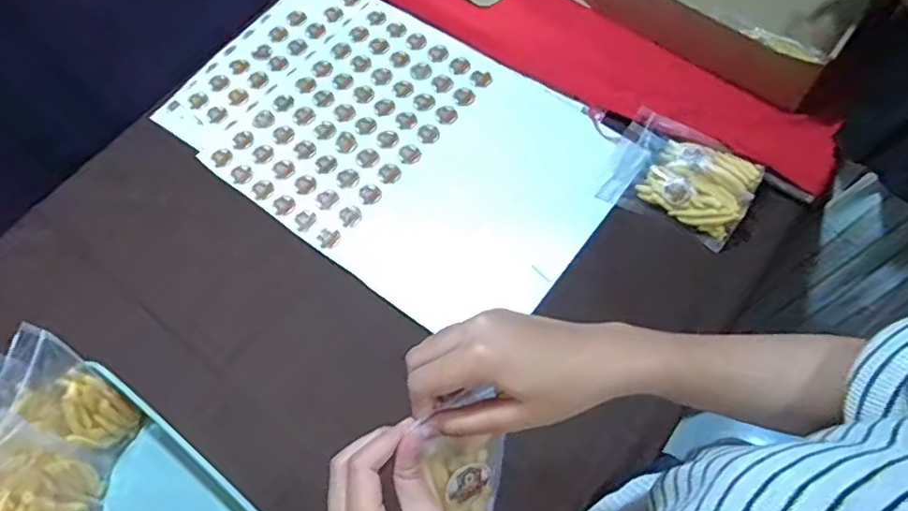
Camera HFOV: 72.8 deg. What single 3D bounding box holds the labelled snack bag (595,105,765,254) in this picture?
[{"bbox_3d":[0.278,-0.097,0.759,0.167,0.042,0.130,32,69,15],"label":"labelled snack bag"}]

